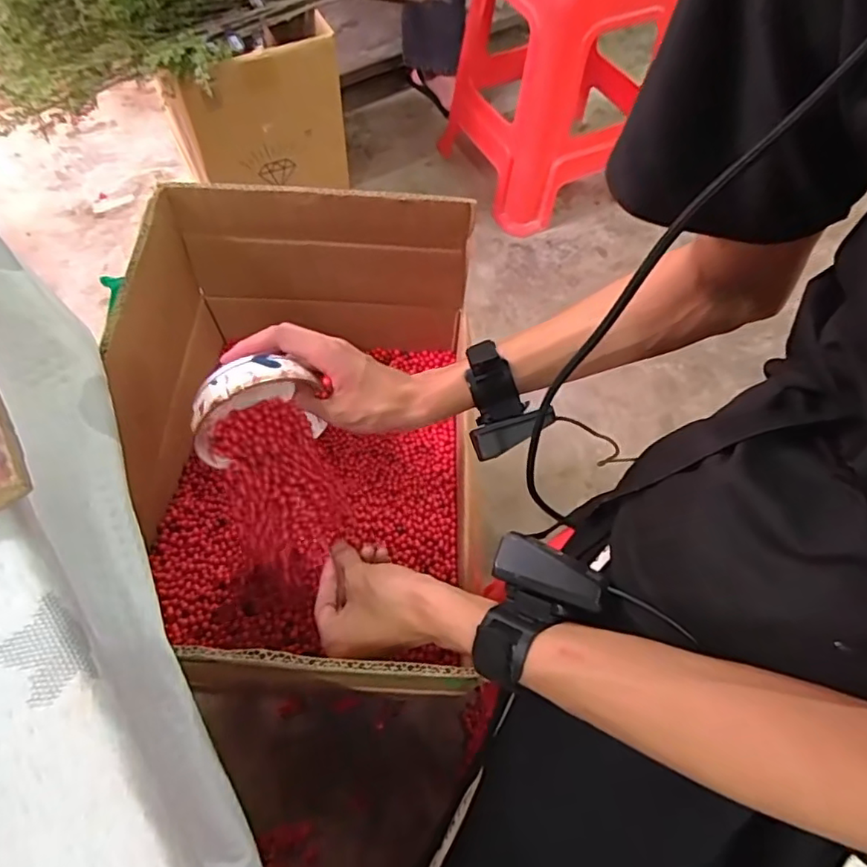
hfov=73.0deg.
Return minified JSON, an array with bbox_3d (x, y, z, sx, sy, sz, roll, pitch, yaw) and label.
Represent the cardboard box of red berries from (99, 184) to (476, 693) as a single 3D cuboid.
[{"bbox_3d":[-0.134,0.000,0.566,0.324,0.253,0.409,3,59,-2],"label":"cardboard box of red berries"}]

